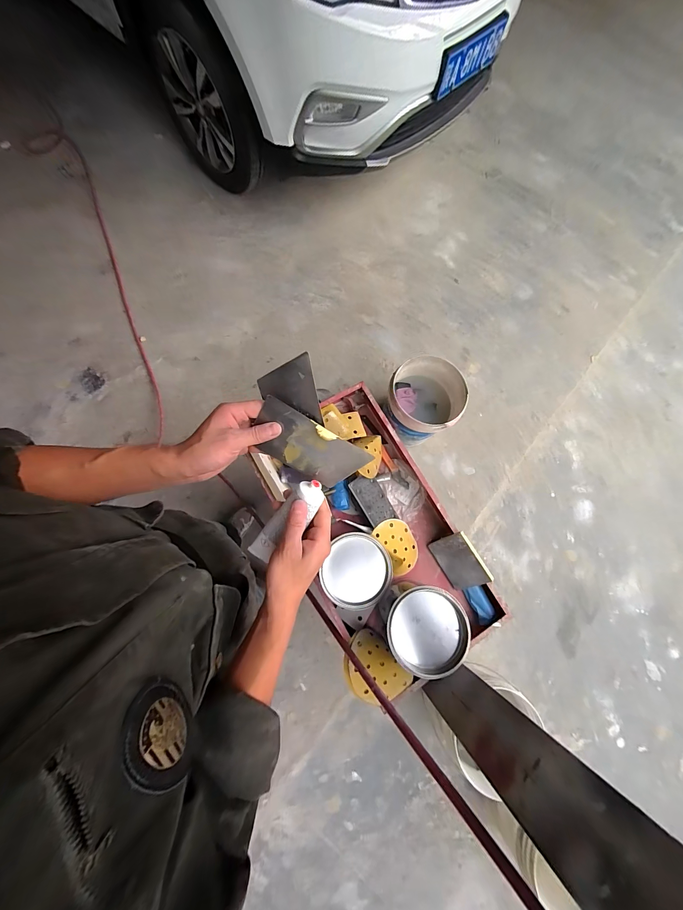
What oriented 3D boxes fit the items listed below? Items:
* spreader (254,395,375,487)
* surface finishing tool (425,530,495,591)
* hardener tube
[{"bbox_3d":[-0.042,-0.006,0.388,0.135,0.007,0.076,31,119,-9],"label":"spreader"},{"bbox_3d":[0.270,0.247,0.731,0.011,0.104,0.119,-14,70,-48],"label":"surface finishing tool"},{"bbox_3d":[-0.070,0.085,0.394,0.037,0.024,0.135,49,113,11],"label":"hardener tube"}]

